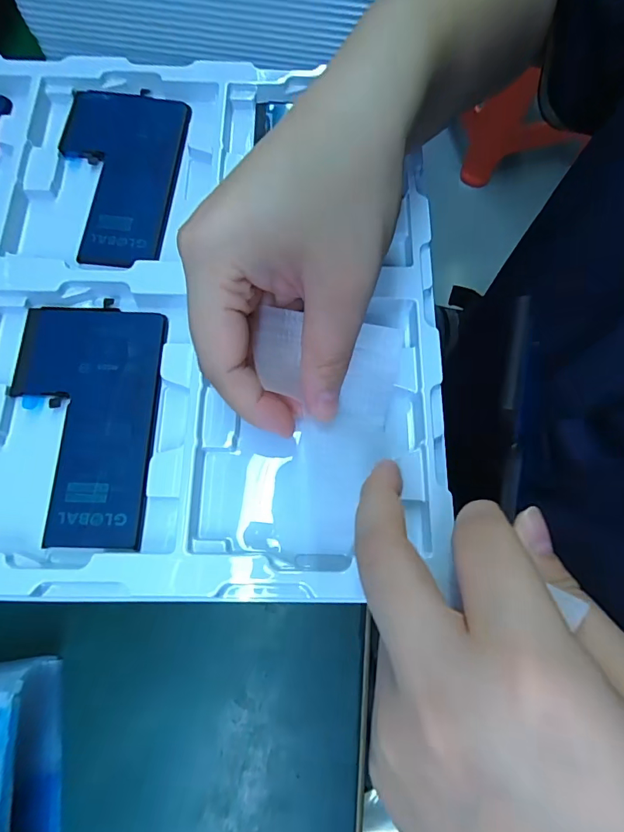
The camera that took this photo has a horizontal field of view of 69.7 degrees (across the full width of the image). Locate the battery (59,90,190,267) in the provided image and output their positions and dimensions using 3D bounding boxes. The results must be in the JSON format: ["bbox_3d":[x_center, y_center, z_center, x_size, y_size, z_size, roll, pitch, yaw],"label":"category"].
[{"bbox_3d":[-0.106,-0.131,0.241,0.065,0.007,0.110,3,73,2],"label":"battery"}]

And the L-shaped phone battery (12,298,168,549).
[{"bbox_3d":[-0.103,0.001,0.200,0.065,0.006,0.109,1,73,1],"label":"L-shaped phone battery"}]

